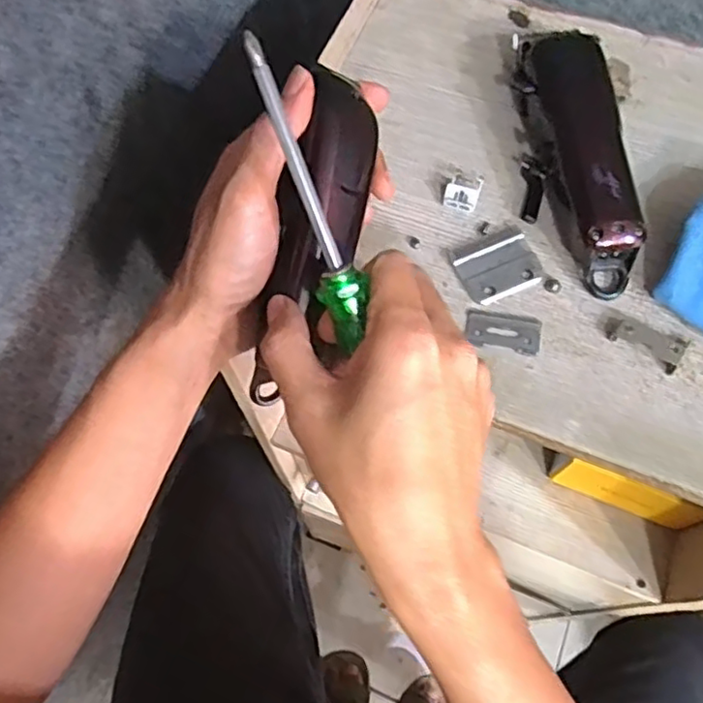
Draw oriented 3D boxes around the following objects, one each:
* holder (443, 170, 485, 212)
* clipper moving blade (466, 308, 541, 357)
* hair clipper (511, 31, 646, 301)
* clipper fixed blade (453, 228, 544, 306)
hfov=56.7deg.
[{"bbox_3d":[0.069,-0.100,0.397,0.019,0.011,0.028,20,67,11],"label":"holder"},{"bbox_3d":[0.085,-0.011,0.364,0.041,0.004,0.022,10,65,6],"label":"clipper moving blade"},{"bbox_3d":[0.126,-0.114,0.369,0.049,0.047,0.159,-3,64,0],"label":"hair clipper"},{"bbox_3d":[0.085,-0.050,0.378,0.046,0.006,0.039,-21,66,-8],"label":"clipper fixed blade"}]

